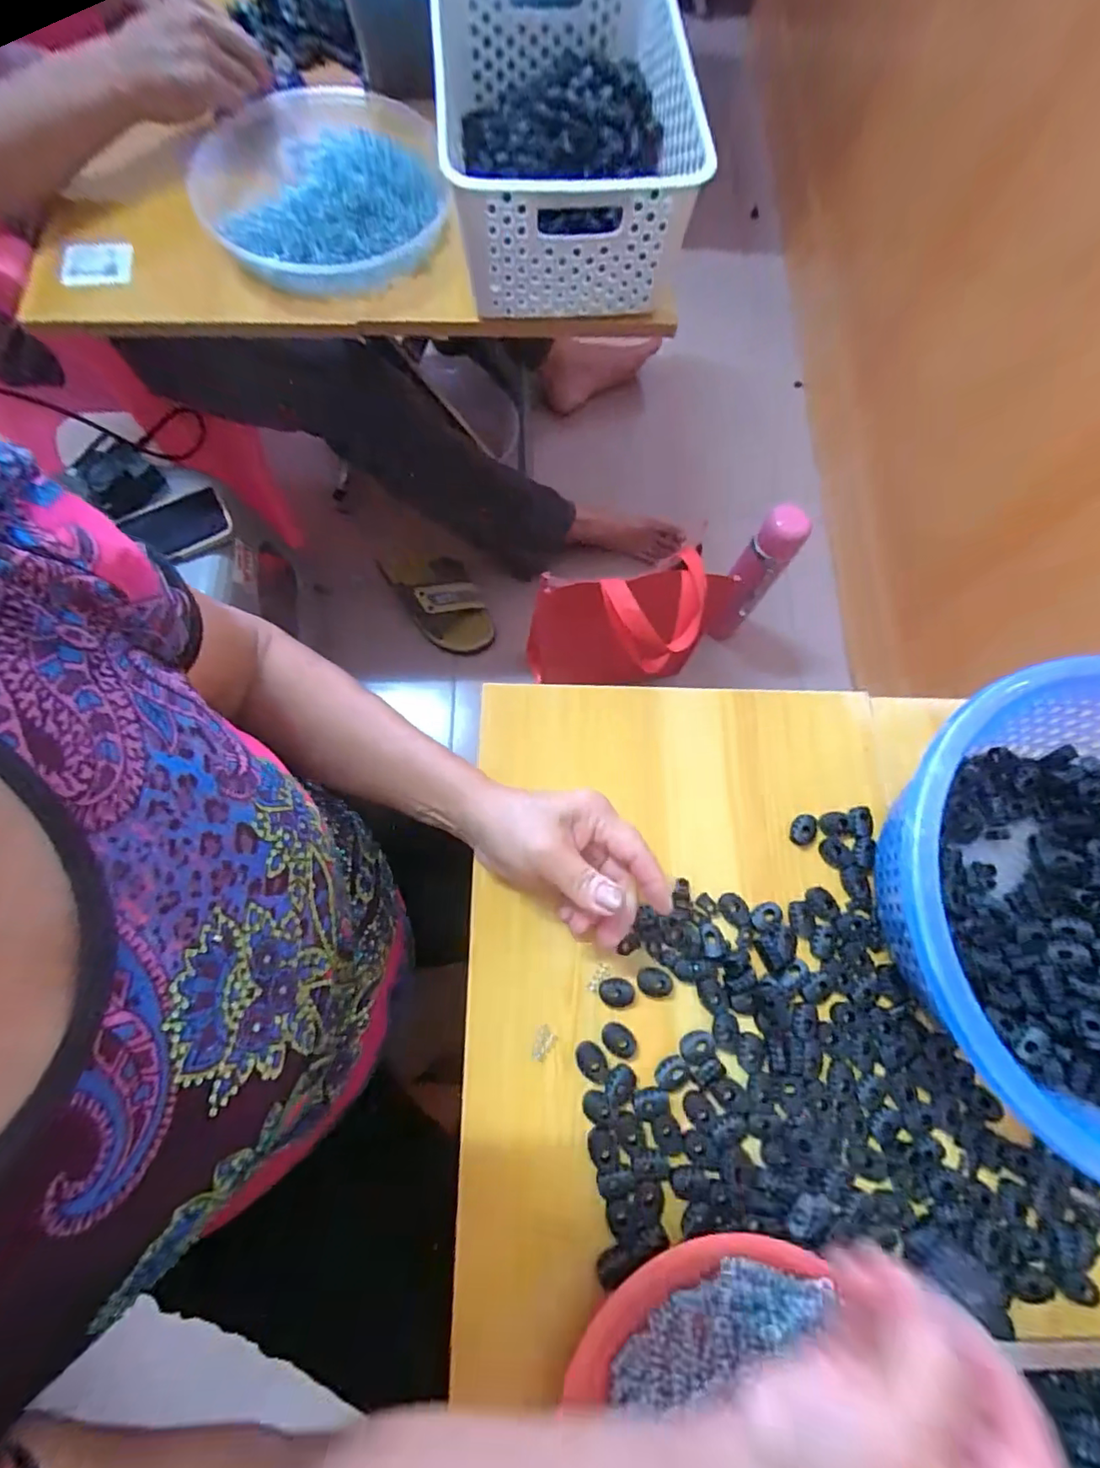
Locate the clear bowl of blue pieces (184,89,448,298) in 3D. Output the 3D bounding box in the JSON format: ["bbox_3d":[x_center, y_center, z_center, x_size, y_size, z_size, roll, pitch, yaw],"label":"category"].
[{"bbox_3d":[-0.215,-0.518,0.537,0.223,0.046,0.252,-10,76,-4],"label":"clear bowl of blue pieces"}]

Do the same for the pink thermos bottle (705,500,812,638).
[{"bbox_3d":[0.301,-0.228,0.864,0.063,0.279,0.079,39,77,8],"label":"pink thermos bottle"}]

